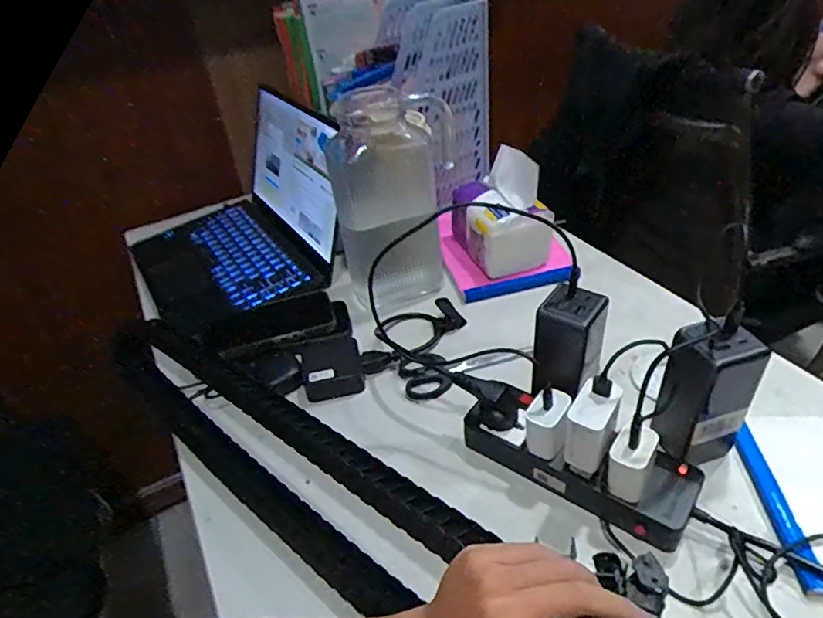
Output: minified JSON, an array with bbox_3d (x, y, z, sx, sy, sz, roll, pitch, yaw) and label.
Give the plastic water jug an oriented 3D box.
[{"bbox_3d":[-0.021,-0.145,0.686,0.142,0.233,0.142,-8,37,-2],"label":"plastic water jug"}]

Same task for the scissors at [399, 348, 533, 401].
[{"bbox_3d":[0.054,0.056,0.607,0.143,0.012,0.066,-18,39,-16],"label":"scissors"}]

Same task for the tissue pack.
[{"bbox_3d":[0.118,-0.132,0.718,0.090,0.136,0.114,-14,38,-10],"label":"tissue pack"}]

